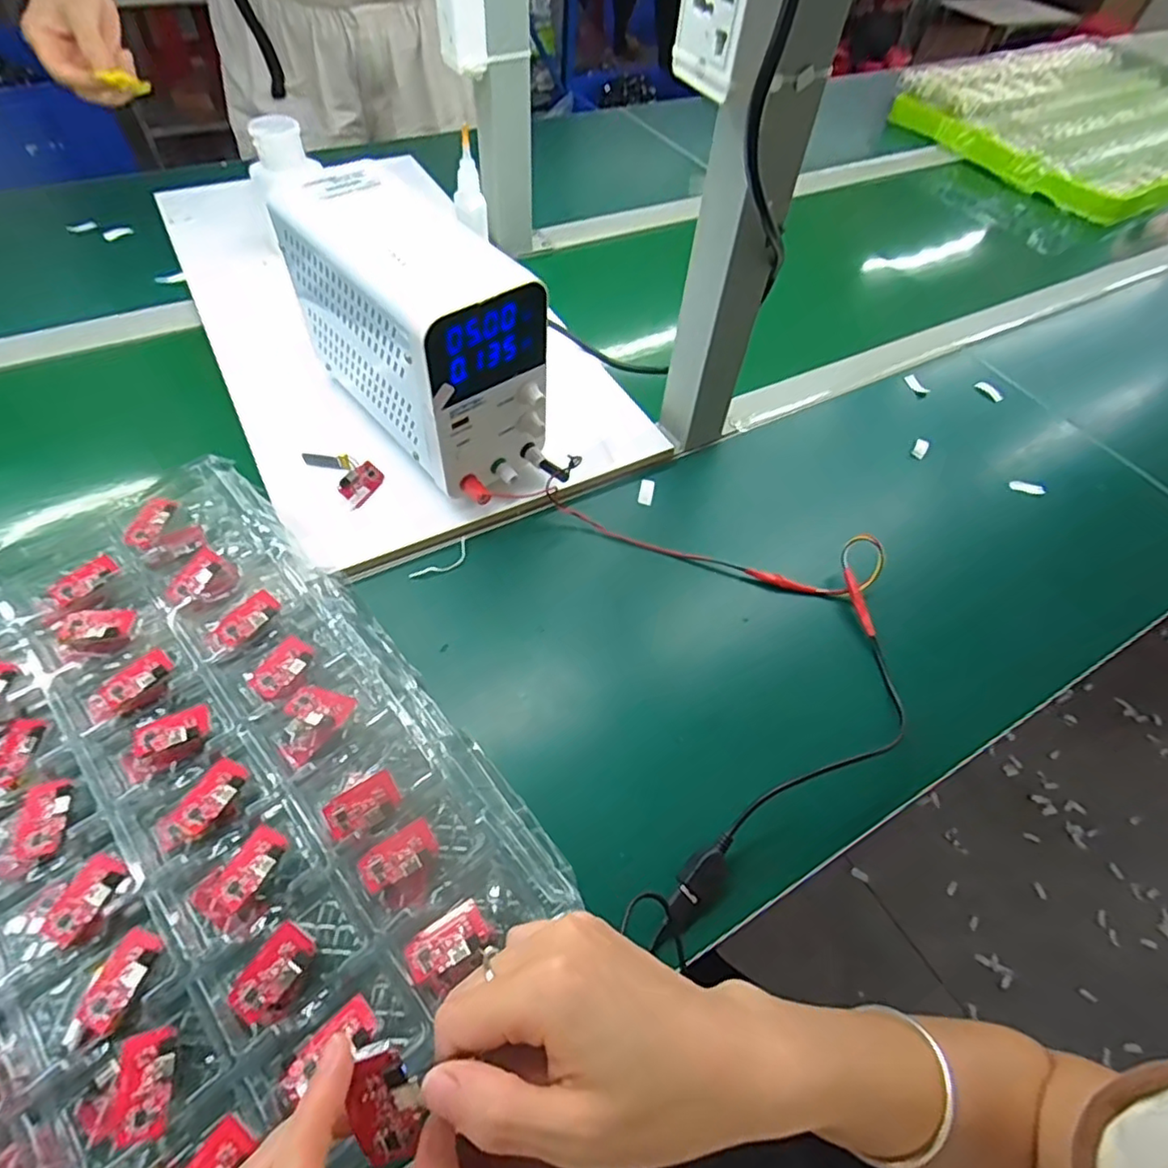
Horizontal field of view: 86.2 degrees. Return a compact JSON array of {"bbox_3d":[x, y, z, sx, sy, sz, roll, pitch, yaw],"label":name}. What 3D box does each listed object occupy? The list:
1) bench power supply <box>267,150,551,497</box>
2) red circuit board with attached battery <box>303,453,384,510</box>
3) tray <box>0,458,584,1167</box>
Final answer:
[{"bbox_3d":[-0.117,-0.178,0.442,0.090,0.134,0.201,-33,64,-25],"label":"bench power supply"},{"bbox_3d":[-0.177,-0.087,0.468,0.037,0.014,0.061,-37,66,-27],"label":"red circuit board with attached battery"},{"bbox_3d":[-0.299,0.163,0.264,0.491,0.028,0.376,-34,64,-26],"label":"tray"}]

